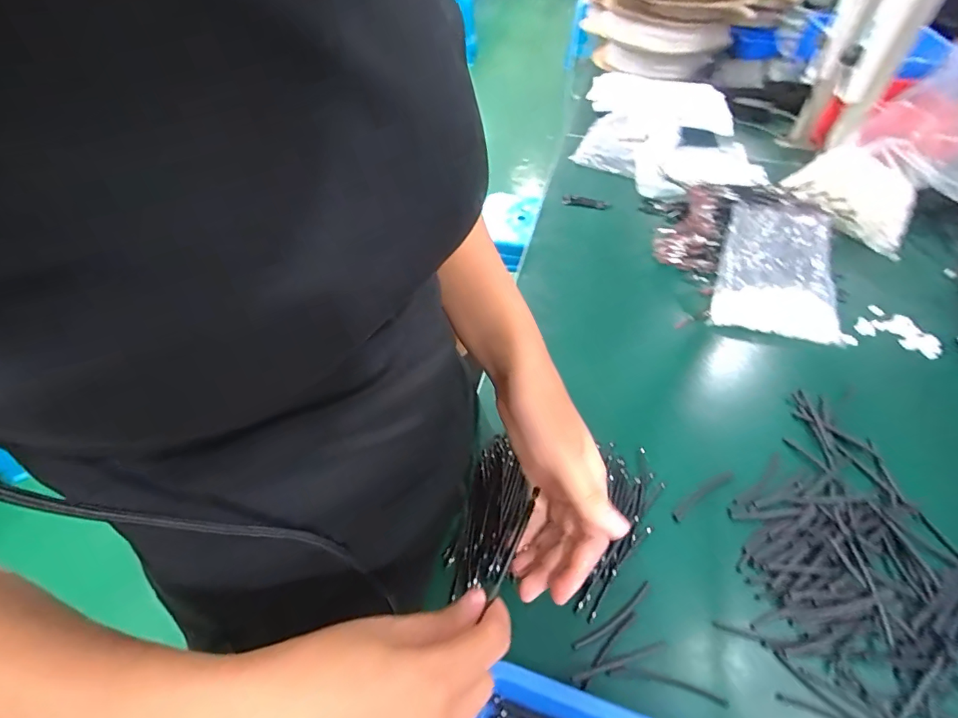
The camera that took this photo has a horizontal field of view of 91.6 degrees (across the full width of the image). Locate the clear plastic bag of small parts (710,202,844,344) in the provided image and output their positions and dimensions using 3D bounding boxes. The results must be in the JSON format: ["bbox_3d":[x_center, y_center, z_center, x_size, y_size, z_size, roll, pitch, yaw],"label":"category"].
[{"bbox_3d":[0.527,-0.154,0.809,0.203,0.037,0.238,12,79,11],"label":"clear plastic bag of small parts"}]

